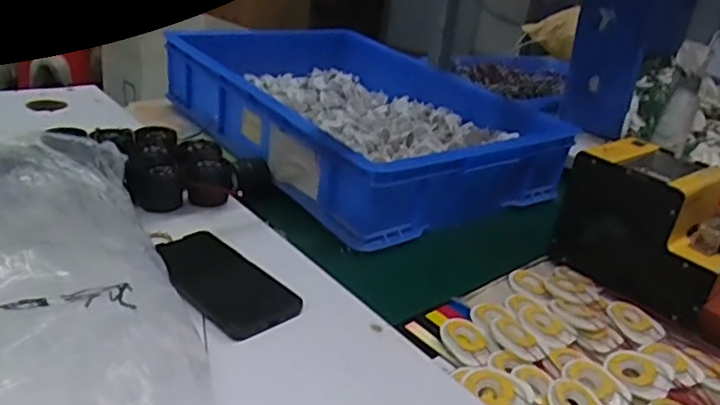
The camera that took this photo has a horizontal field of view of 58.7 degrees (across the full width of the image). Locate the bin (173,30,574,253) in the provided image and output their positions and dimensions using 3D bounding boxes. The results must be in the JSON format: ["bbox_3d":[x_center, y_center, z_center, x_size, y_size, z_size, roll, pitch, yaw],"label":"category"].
[{"bbox_3d":[0.004,-0.148,1.047,0.437,0.131,0.585,-14,32,-37],"label":"bin"}]

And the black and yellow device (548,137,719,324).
[{"bbox_3d":[0.336,0.025,0.724,0.136,0.131,0.176,-17,34,-42],"label":"black and yellow device"}]

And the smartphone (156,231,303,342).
[{"bbox_3d":[-0.131,0.073,0.604,0.156,0.006,0.082,30,33,32],"label":"smartphone"}]

